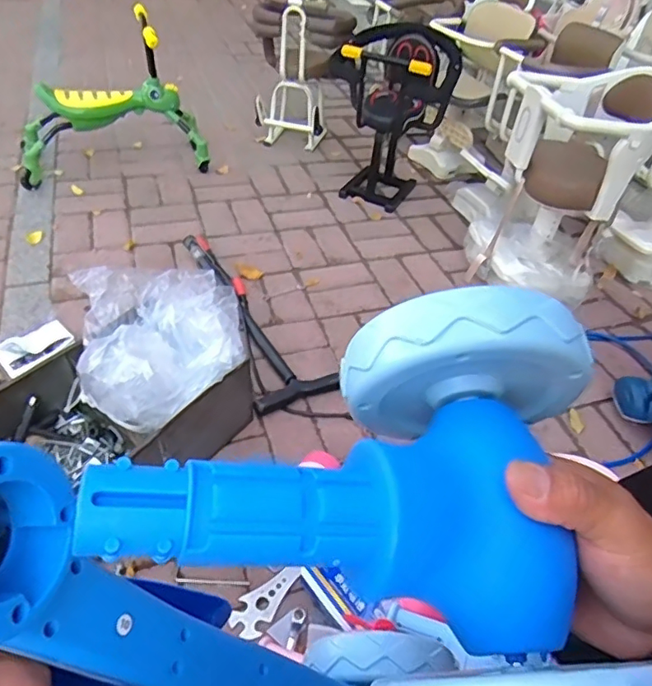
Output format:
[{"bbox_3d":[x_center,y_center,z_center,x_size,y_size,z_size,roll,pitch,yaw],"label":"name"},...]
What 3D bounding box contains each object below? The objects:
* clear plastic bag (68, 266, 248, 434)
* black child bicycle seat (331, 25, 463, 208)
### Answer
[{"bbox_3d":[-0.285,-0.017,0.947,0.268,0.146,0.309,-5,45,-14],"label":"clear plastic bag"},{"bbox_3d":[0.198,-0.705,1.691,0.331,0.452,0.422,17,44,9],"label":"black child bicycle seat"}]

